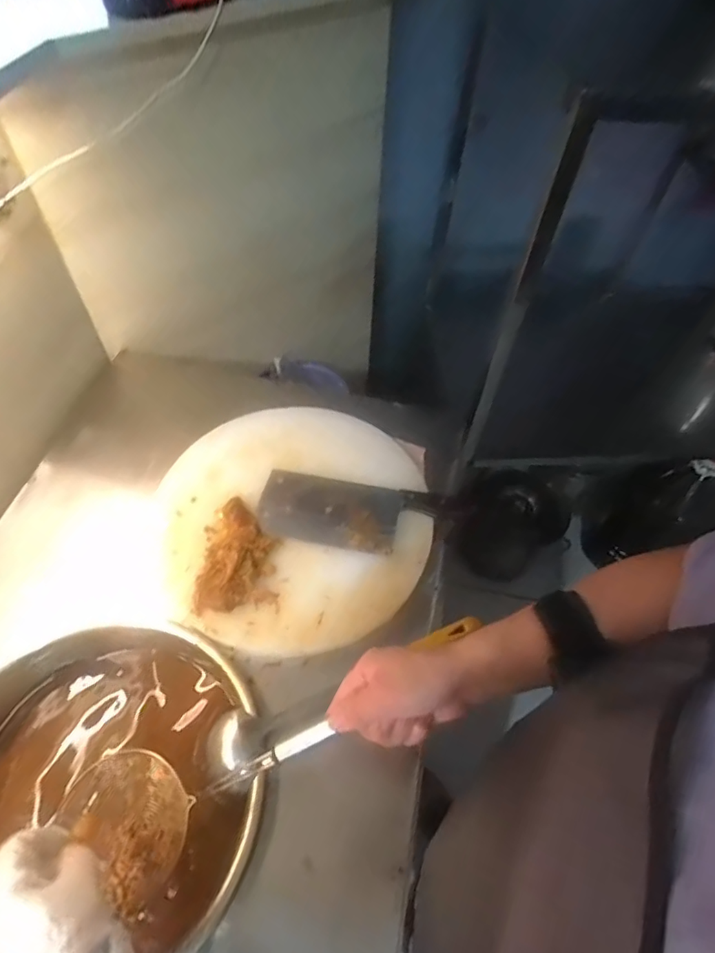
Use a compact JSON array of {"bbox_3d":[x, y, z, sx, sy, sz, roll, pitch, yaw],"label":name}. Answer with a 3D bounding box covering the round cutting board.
[{"bbox_3d":[-0.079,0.047,0.701,0.347,0.027,0.359,2,54,-2],"label":"round cutting board"}]

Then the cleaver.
[{"bbox_3d":[0.007,0.042,0.694,0.271,0.033,0.105,7,54,2],"label":"cleaver"}]

